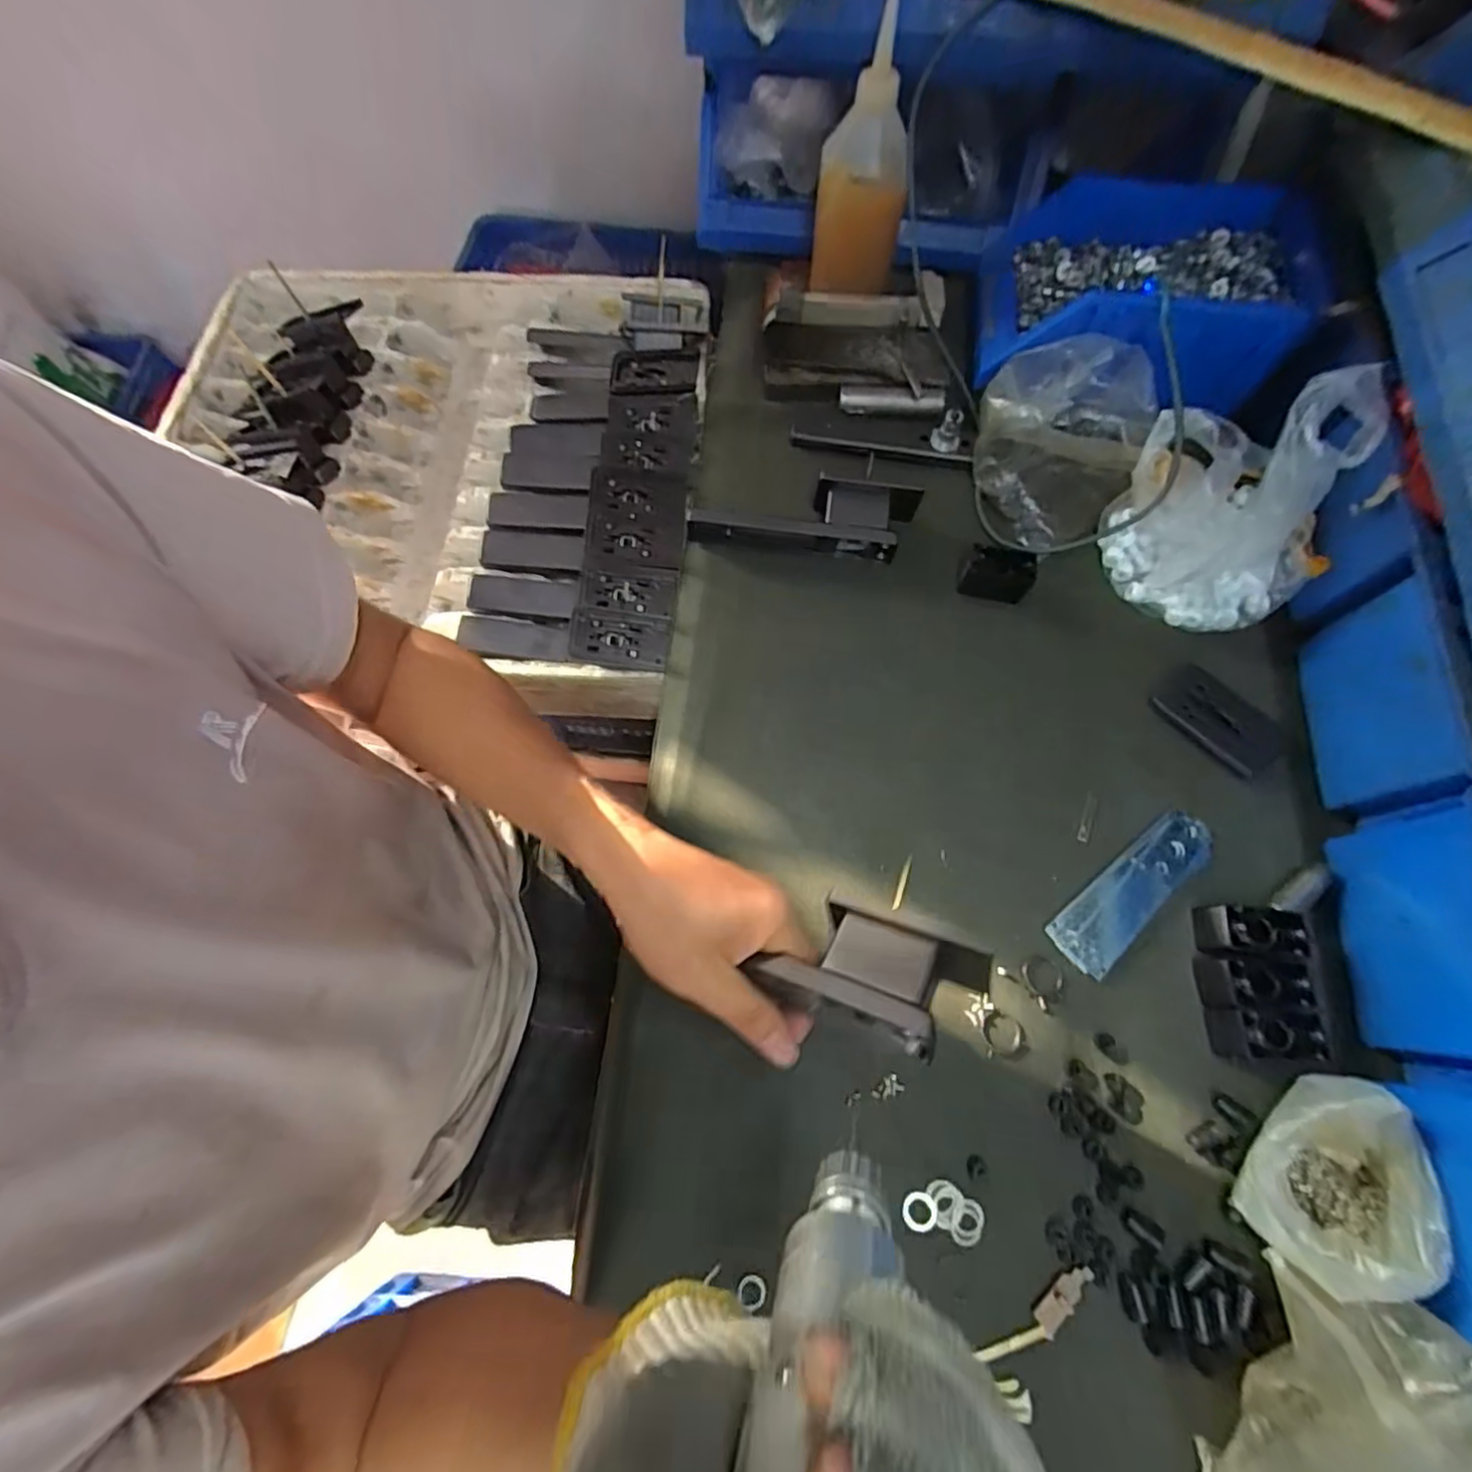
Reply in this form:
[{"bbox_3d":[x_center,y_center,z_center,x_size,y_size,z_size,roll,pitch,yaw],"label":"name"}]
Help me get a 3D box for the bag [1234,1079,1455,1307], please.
[{"bbox_3d":[0.336,0.249,0.360,0.091,0.049,0.103,11,70,4],"label":"bag"}]

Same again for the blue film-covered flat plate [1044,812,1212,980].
[{"bbox_3d":[0.274,0.103,0.439,0.142,0.004,0.041,-37,73,-13],"label":"blue film-covered flat plate"}]

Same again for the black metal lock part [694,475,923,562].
[{"bbox_3d":[0.055,-0.180,0.523,0.184,0.042,0.054,6,69,2],"label":"black metal lock part"}]

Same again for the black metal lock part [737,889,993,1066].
[{"bbox_3d":[0.072,0.122,0.319,0.088,0.042,0.056,16,54,29],"label":"black metal lock part"}]

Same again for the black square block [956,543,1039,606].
[{"bbox_3d":[0.209,-0.129,0.508,0.052,0.024,0.035,14,70,6],"label":"black square block"}]

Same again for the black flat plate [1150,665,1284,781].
[{"bbox_3d":[0.361,-0.013,0.479,0.052,0.007,0.087,-42,75,-14],"label":"black flat plate"}]

